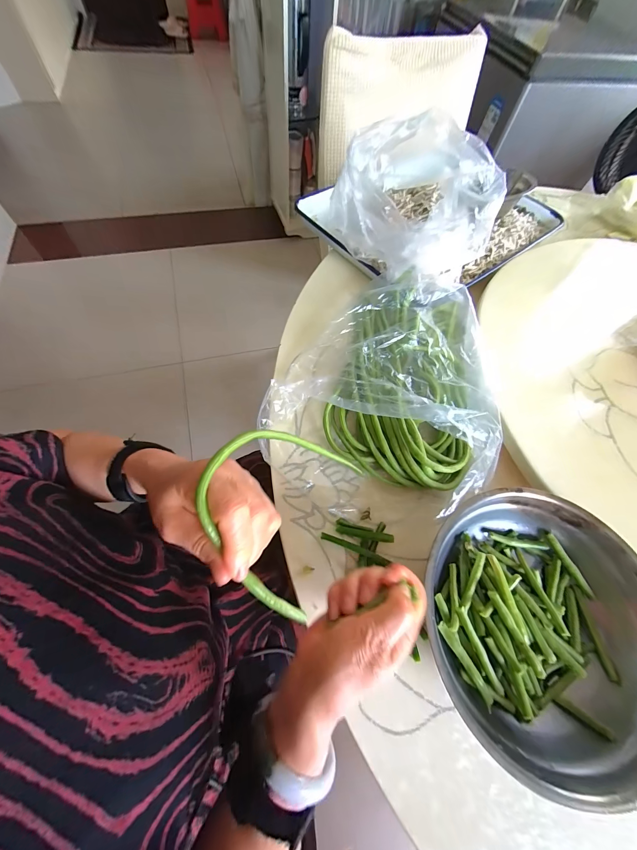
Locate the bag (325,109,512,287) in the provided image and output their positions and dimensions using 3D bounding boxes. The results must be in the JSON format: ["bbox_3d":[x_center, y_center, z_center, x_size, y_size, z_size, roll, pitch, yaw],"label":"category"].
[{"bbox_3d":[0.157,-0.331,0.457,0.194,0.150,0.227,-41,74,-21],"label":"bag"}]

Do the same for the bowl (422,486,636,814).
[{"bbox_3d":[0.202,0.175,0.276,0.215,0.054,0.207,2,64,-4],"label":"bowl"}]

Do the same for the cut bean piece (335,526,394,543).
[{"bbox_3d":[0.051,0.120,0.324,0.062,0.010,0.009,10,64,1],"label":"cut bean piece"}]

